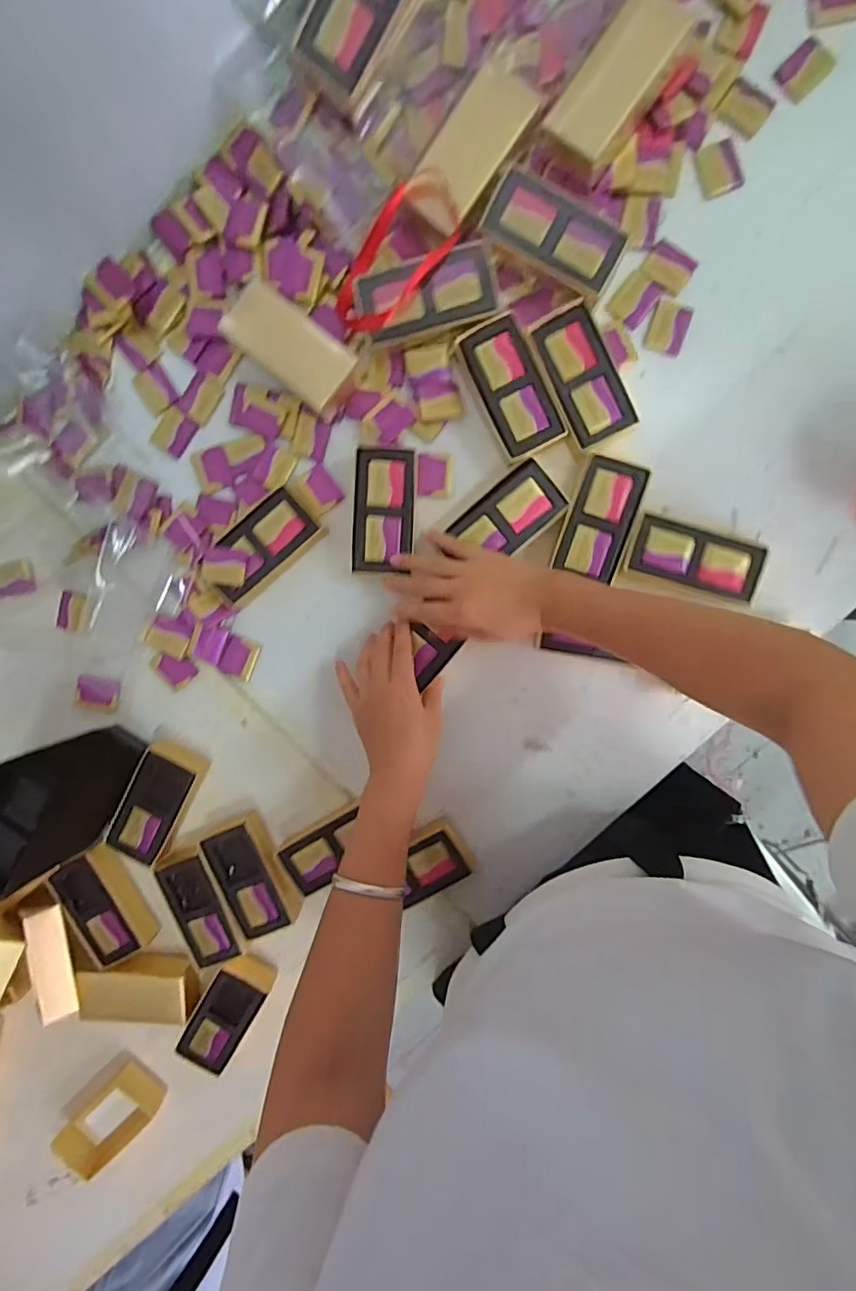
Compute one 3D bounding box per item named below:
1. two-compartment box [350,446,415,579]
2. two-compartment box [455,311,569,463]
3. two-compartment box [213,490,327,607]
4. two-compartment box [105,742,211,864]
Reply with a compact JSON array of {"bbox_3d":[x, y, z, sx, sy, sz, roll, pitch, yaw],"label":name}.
[{"bbox_3d":[-0.039,-0.119,0.485,0.054,0.039,0.112,3,98,3],"label":"two-compartment box"},{"bbox_3d":[0.072,-0.224,0.467,0.054,0.031,0.114,-26,95,6],"label":"two-compartment box"},{"bbox_3d":[-0.156,-0.092,0.497,0.110,0.032,0.051,-38,94,7],"label":"two-compartment box"},{"bbox_3d":[-0.273,0.160,0.534,0.057,0.035,0.113,25,98,0],"label":"two-compartment box"}]

